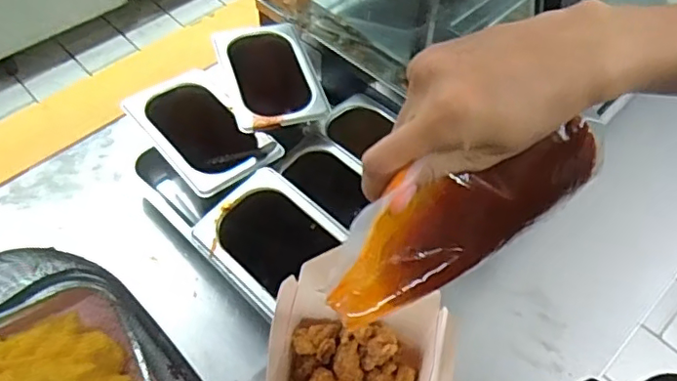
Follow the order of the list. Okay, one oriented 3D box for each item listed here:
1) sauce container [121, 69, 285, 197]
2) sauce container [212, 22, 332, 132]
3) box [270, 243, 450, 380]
[{"bbox_3d":[-0.161,-0.061,0.698,0.108,0.072,0.183,-35,63,-25],"label":"sauce container"},{"bbox_3d":[-0.086,-0.111,0.787,0.122,0.144,0.185,-12,56,-11],"label":"sauce container"},{"bbox_3d":[0.013,0.122,0.394,0.113,0.076,0.102,7,54,2],"label":"box"}]

